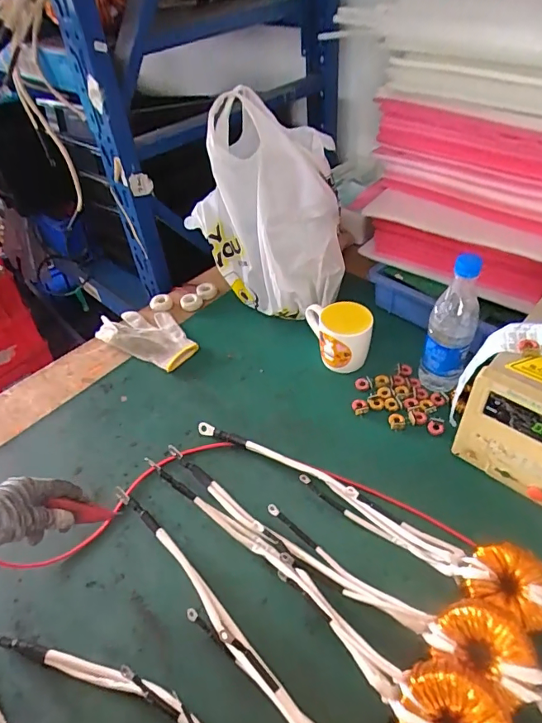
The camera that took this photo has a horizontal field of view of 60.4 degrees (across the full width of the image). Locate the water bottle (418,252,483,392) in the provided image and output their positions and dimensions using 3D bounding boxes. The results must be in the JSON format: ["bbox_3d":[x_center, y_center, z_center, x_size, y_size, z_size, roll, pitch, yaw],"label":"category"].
[{"bbox_3d":[0.263,-0.050,0.677,0.061,0.221,0.054,10,48,16],"label":"water bottle"}]

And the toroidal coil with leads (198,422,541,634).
[{"bbox_3d":[0.141,0.189,0.570,0.597,0.046,0.100,28,55,29],"label":"toroidal coil with leads"}]

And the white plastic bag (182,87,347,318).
[{"bbox_3d":[-0.008,-0.246,0.819,0.252,0.344,0.188,-4,44,2],"label":"white plastic bag"}]

